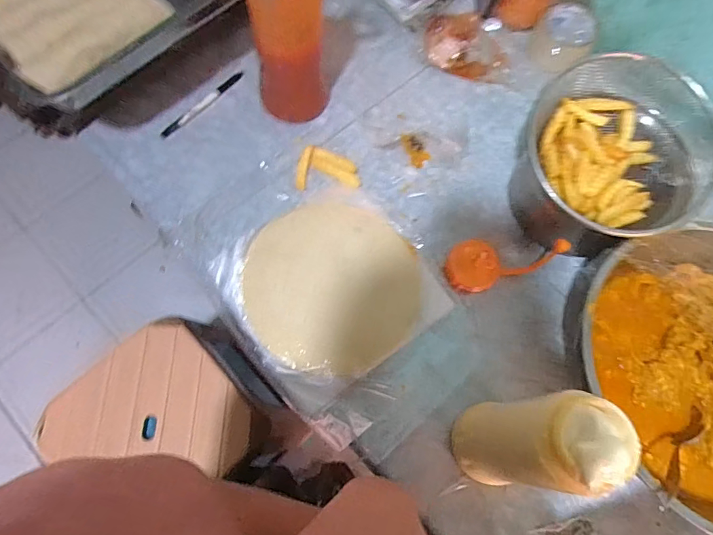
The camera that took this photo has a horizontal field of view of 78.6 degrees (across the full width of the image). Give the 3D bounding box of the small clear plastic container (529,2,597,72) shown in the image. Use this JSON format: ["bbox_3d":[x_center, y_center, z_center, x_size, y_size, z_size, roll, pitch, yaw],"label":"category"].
[{"bbox_3d":[0.291,-0.322,0.613,0.074,0.044,0.084,7,70,0],"label":"small clear plastic container"}]

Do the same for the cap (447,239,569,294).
[{"bbox_3d":[0.175,-0.019,0.497,0.143,0.043,0.059,-18,72,-9],"label":"cap"}]

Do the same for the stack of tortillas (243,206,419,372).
[{"bbox_3d":[-0.024,0.016,0.484,0.189,0.016,0.190,-41,77,-15],"label":"stack of tortillas"}]

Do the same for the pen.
[{"bbox_3d":[-0.195,-0.209,0.556,0.015,0.006,0.133,38,73,10],"label":"pen"}]

